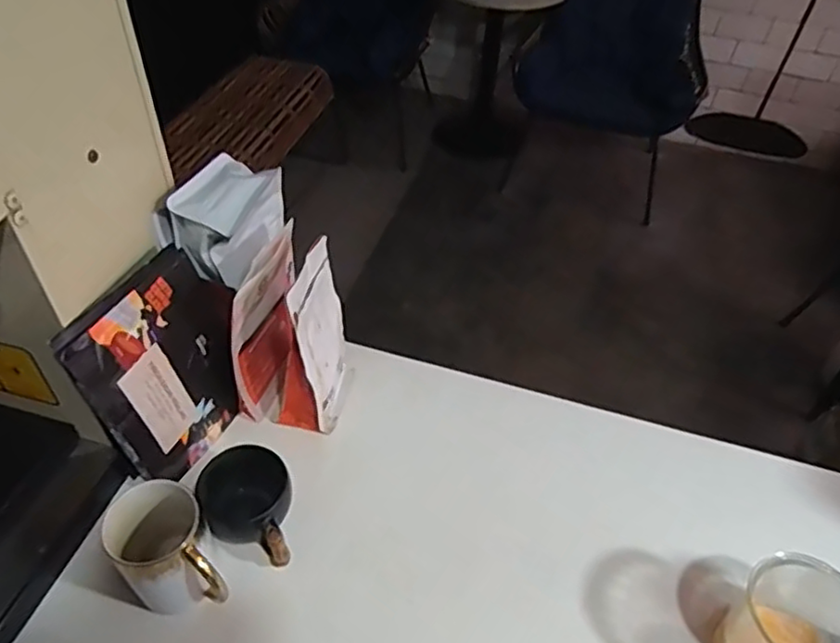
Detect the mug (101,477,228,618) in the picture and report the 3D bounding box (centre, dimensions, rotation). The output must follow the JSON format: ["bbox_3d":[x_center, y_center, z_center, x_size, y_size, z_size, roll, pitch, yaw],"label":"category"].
[{"bbox_3d":[-0.206,0.192,0.513,0.073,0.098,0.087,-22,51,-24],"label":"mug"}]

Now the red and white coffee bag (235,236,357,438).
[{"bbox_3d":[-0.125,0.016,0.640,0.084,0.188,0.100,13,46,9],"label":"red and white coffee bag"}]

